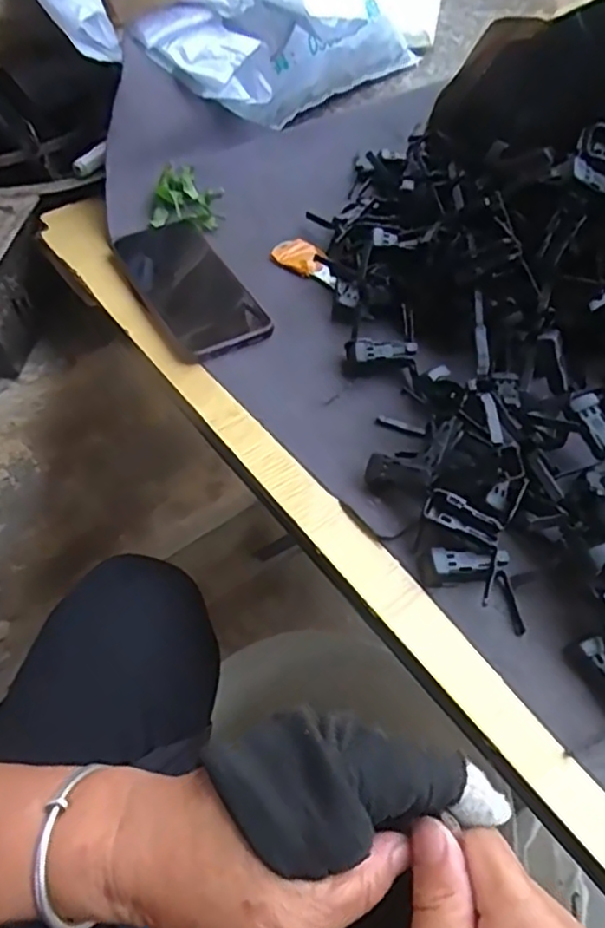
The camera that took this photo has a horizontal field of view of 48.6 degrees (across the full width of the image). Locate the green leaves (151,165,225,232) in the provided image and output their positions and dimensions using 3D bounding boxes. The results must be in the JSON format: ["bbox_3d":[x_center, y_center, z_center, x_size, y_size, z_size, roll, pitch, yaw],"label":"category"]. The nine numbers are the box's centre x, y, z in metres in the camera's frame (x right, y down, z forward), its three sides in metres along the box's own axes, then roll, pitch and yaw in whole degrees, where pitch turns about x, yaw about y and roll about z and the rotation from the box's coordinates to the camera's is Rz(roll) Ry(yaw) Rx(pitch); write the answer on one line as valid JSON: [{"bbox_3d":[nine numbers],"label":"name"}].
[{"bbox_3d":[-0.110,-0.249,0.628,0.064,0.030,0.085,-11,54,-6],"label":"green leaves"}]

